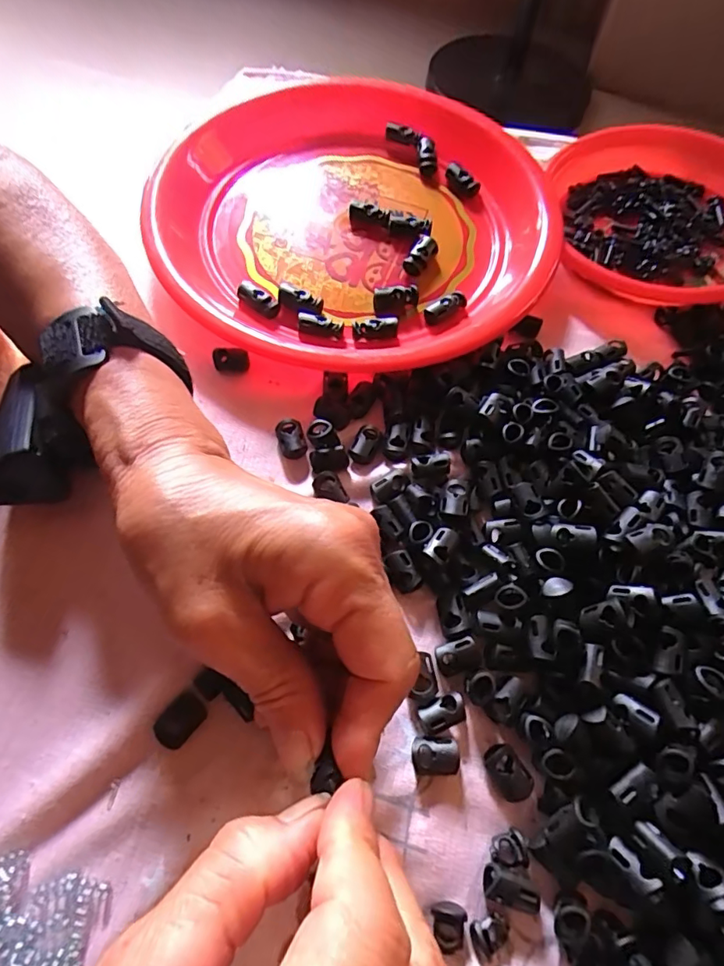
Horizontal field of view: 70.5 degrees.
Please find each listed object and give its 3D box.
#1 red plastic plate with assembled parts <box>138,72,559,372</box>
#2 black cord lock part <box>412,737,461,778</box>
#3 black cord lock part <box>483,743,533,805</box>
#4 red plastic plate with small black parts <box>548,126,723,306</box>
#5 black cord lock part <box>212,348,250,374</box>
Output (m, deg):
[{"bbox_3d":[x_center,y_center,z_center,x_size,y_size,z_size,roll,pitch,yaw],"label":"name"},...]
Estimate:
[{"bbox_3d":[0.001,-0.171,0.326,0.231,0.043,0.245,1,64,-2],"label":"red plastic plate with assembled parts"},{"bbox_3d":[0.031,0.115,0.215,0.019,0.008,0.014,1,64,-2],"label":"black cord lock part"},{"bbox_3d":[0.061,0.120,0.212,0.013,0.010,0.022,-23,67,-13],"label":"black cord lock part"},{"bbox_3d":[0.217,-0.180,0.350,0.162,0.045,0.163,1,64,-2],"label":"red plastic plate with small black parts"},{"bbox_3d":[-0.076,-0.070,0.296,0.020,0.013,0.008,3,64,-1],"label":"black cord lock part"}]

